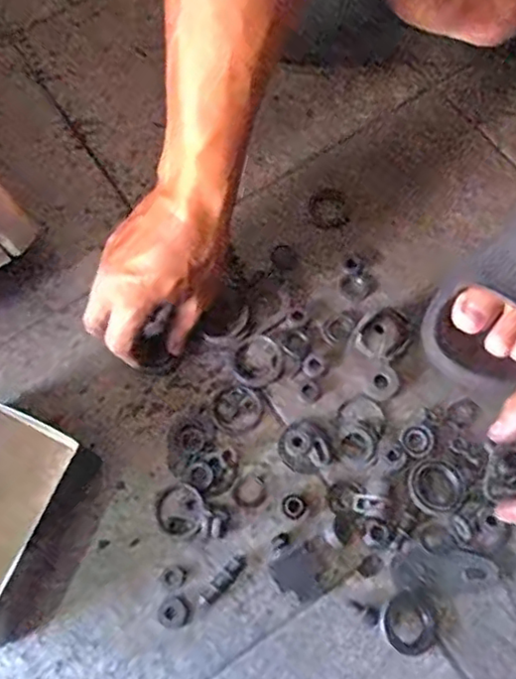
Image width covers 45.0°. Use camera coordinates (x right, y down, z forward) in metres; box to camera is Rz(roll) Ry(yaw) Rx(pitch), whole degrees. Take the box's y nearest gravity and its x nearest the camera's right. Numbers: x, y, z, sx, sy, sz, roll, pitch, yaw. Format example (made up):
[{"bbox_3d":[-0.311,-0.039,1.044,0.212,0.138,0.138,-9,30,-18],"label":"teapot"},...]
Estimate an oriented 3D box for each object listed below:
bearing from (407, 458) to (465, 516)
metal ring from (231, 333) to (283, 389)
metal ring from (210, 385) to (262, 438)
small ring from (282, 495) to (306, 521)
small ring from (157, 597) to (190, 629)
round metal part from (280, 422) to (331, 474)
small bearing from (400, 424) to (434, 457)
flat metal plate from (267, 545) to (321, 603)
[{"bbox_3d":[0.127,0.105,0.444,0.038,0.004,0.039,-1,69,2],"label":"bearing"},{"bbox_3d":[0.000,0.017,0.485,0.040,0.006,0.039,-1,69,2],"label":"metal ring"},{"bbox_3d":[-0.016,0.053,0.478,0.038,0.004,0.039,-1,69,2],"label":"metal ring"},{"bbox_3d":[0.025,0.120,0.444,0.017,0.018,0.016,40,76,15],"label":"small ring"},{"bbox_3d":[-0.058,0.187,0.426,0.020,0.008,0.019,-1,69,2],"label":"small ring"},{"bbox_3d":[0.034,0.080,0.465,0.035,0.010,0.038,-1,69,2],"label":"round metal part"},{"bbox_3d":[0.118,0.074,0.460,0.023,0.004,0.025,-1,69,2],"label":"small bearing"},{"bbox_3d":[0.027,0.163,0.428,0.030,0.004,0.032,-25,70,-7],"label":"flat metal plate"}]

